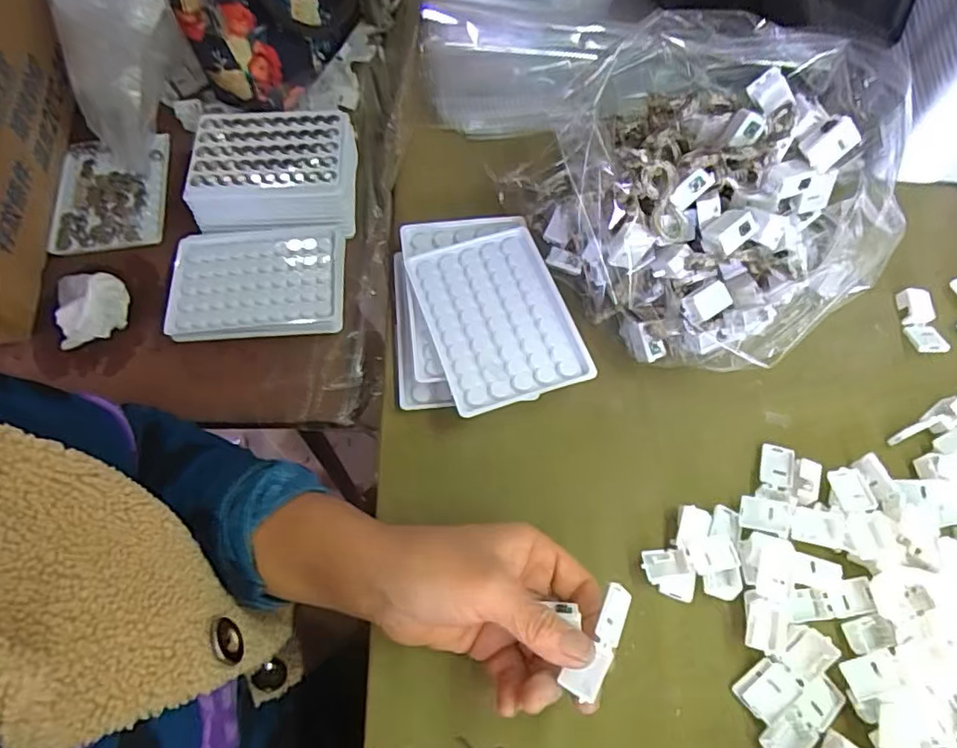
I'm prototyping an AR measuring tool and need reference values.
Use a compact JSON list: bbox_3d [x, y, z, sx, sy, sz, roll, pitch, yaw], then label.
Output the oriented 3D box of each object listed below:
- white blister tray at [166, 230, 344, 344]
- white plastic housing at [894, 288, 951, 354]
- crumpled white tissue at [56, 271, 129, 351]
[{"bbox_3d":[-0.174,-0.073,0.474,0.132,0.020,0.092,-4,64,-3],"label":"white blister tray"},{"bbox_3d":[0.320,-0.037,0.427,0.023,0.013,0.052,3,64,1],"label":"white plastic housing"},{"bbox_3d":[-0.307,-0.051,0.465,0.053,0.025,0.060,-6,64,-4],"label":"crumpled white tissue"}]

